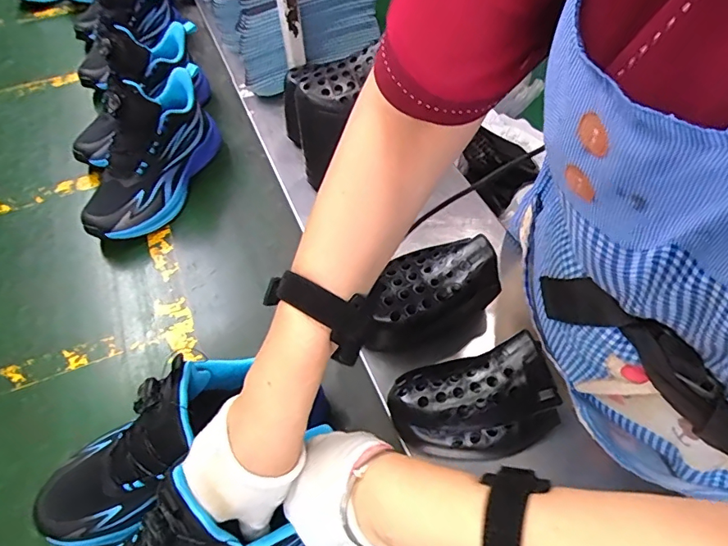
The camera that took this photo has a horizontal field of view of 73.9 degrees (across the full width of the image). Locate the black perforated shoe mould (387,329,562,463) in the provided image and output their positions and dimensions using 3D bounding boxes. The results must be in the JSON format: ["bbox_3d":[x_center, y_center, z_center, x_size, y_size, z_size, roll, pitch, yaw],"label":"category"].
[{"bbox_3d":[0.101,0.112,0.439,0.150,0.083,0.086,1,54,2],"label":"black perforated shoe mould"}]

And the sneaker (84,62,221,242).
[{"bbox_3d":[-0.295,-0.172,0.676,0.093,0.146,0.260,9,54,8],"label":"sneaker"}]

